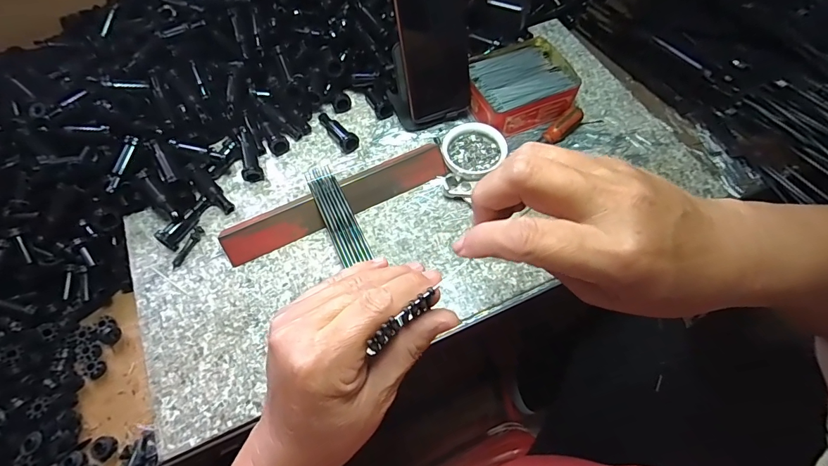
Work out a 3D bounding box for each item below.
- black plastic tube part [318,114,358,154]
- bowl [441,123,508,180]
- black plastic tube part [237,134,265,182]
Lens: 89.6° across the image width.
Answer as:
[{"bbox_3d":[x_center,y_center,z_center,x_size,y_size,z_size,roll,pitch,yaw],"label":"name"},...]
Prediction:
[{"bbox_3d":[-0.096,-0.129,0.518,0.023,0.019,0.073,-34,66,-15],"label":"black plastic tube part"},{"bbox_3d":[0.068,-0.098,0.488,0.069,0.018,0.065,-1,62,2],"label":"bowl"},{"bbox_3d":[-0.195,-0.089,0.492,0.023,0.018,0.060,-18,80,-7],"label":"black plastic tube part"}]

